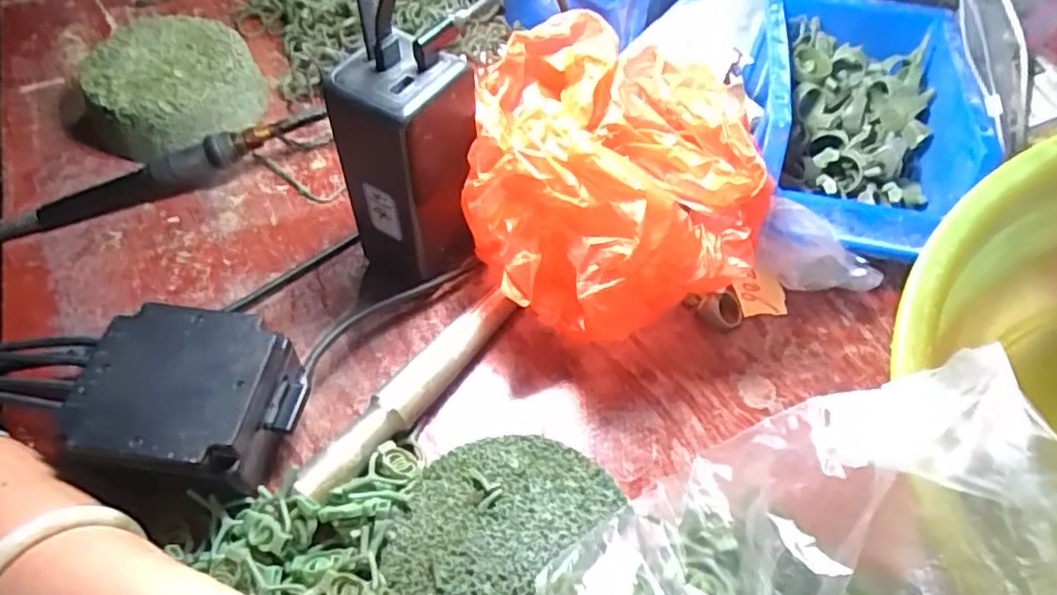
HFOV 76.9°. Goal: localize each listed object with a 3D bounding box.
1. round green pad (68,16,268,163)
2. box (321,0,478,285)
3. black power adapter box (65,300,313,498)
[{"bbox_3d":[-0.239,-0.136,0.436,0.119,0.042,0.094,-28,60,-20],"label":"round green pad"},{"bbox_3d":[-0.059,-0.088,0.301,0.056,0.215,0.056,26,58,14],"label":"box"},{"bbox_3d":[-0.155,0.046,0.304,0.090,0.031,0.079,10,56,4],"label":"black power adapter box"}]

